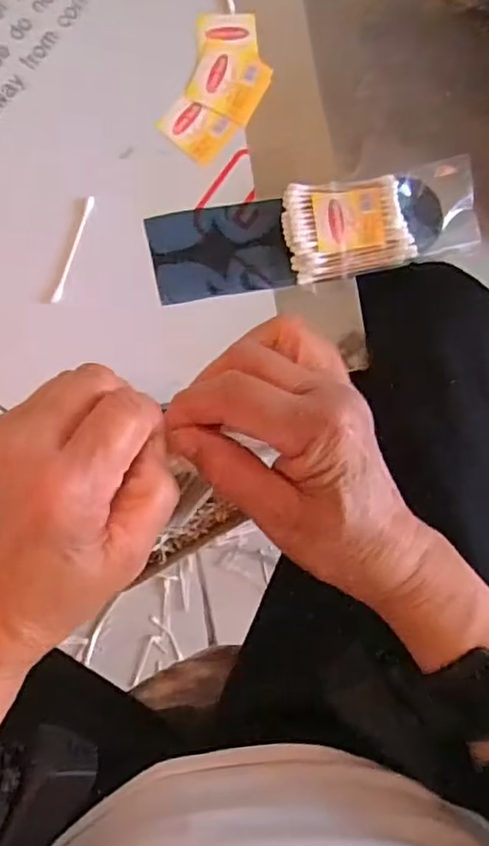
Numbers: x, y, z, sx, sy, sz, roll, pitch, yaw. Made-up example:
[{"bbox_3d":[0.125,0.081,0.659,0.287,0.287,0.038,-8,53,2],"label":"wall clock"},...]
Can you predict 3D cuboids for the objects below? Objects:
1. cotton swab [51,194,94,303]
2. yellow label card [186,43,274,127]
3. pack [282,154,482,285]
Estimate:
[{"bbox_3d":[-0.110,-0.112,0.407,0.006,0.004,0.074,18,84,-6],"label":"cotton swab"},{"bbox_3d":[-0.010,-0.231,0.430,0.049,0.004,0.048,19,84,-4],"label":"yellow label card"},{"bbox_3d":[0.091,-0.135,0.426,0.125,0.029,0.064,-9,87,-7],"label":"pack"}]

